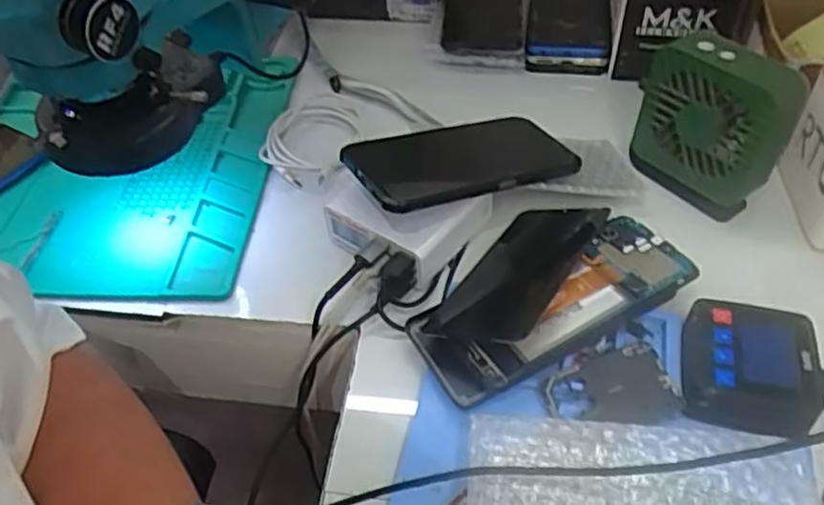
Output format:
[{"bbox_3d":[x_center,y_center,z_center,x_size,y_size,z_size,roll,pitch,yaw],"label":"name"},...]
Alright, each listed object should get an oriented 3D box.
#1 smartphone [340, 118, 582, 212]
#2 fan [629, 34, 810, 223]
[{"bbox_3d":[0.037,-0.068,0.499,0.169,0.012,0.084,-15,43,-30],"label":"smartphone"},{"bbox_3d":[0.218,-0.091,0.501,0.045,0.103,0.101,-33,54,-21],"label":"fan"}]

